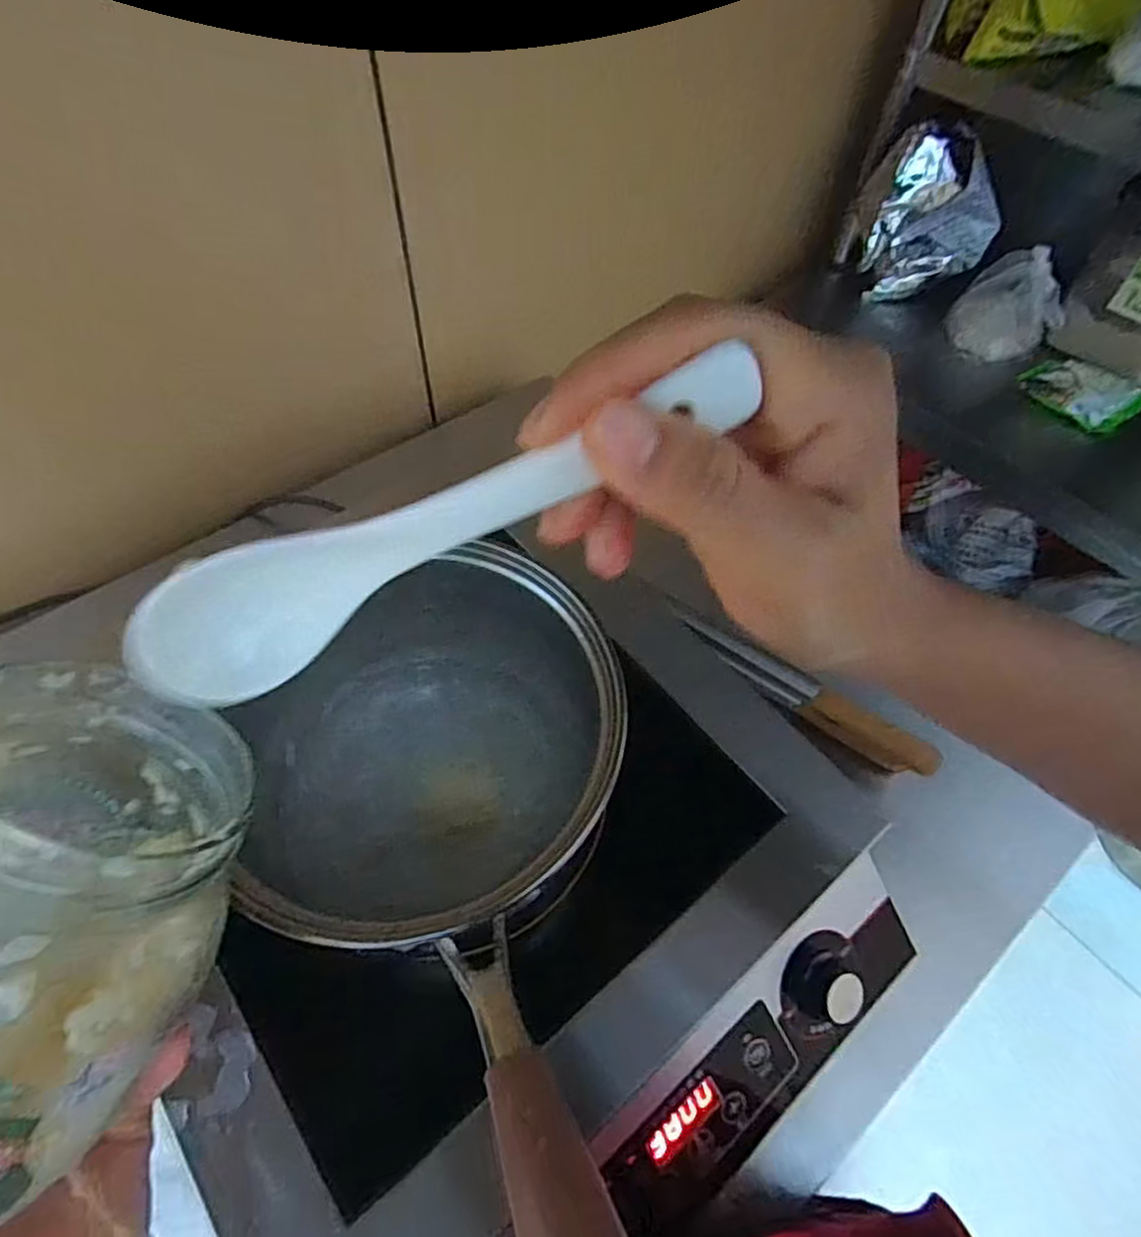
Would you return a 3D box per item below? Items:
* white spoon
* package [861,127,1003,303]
[{"bbox_3d":[-0.036,-0.020,0.168,0.164,0.036,0.021,-23,55,16],"label":"white spoon"},{"bbox_3d":[0.533,-0.603,1.062,0.204,0.225,0.076,-27,45,30],"label":"package"}]

